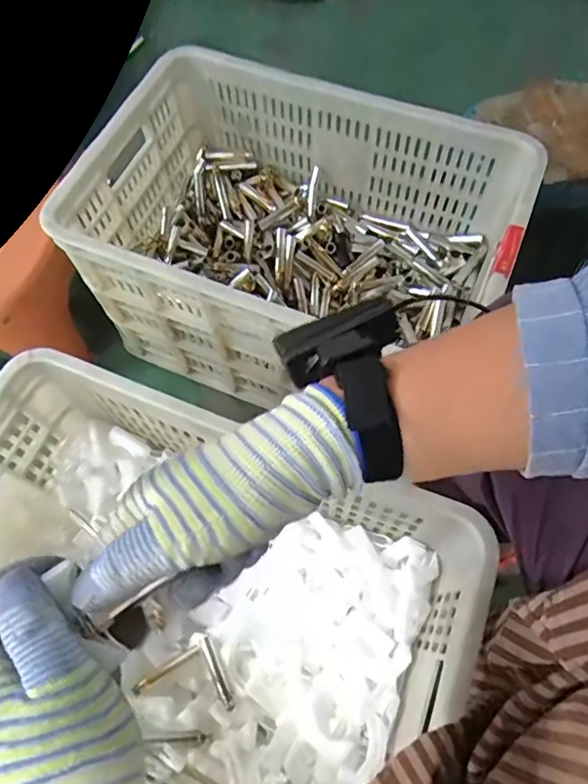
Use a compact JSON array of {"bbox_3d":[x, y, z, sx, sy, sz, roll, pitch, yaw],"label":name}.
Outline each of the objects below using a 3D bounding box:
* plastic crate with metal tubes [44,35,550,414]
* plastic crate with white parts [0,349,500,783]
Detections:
[{"bbox_3d":[0.004,-0.194,0.748,0.518,0.278,0.344,22,67,11],"label":"plastic crate with metal tubes"},{"bbox_3d":[-0.113,0.229,0.575,0.527,0.224,0.351,21,67,10],"label":"plastic crate with white parts"}]

